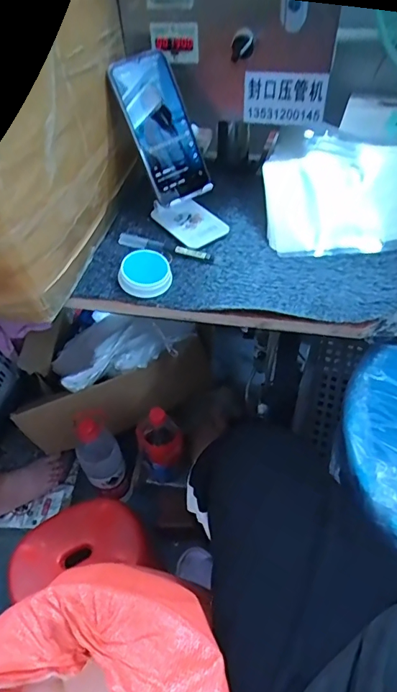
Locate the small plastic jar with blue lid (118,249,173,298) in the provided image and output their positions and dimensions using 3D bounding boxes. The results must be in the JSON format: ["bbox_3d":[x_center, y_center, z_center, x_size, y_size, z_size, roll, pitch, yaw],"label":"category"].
[{"bbox_3d":[-0.064,-0.087,0.558,0.056,0.030,0.059,-2,50,2],"label":"small plastic jar with blue lid"}]

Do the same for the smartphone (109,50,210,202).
[{"bbox_3d":[-0.046,-0.271,0.574,0.079,0.163,0.014,-29,25,-14],"label":"smartphone"}]

